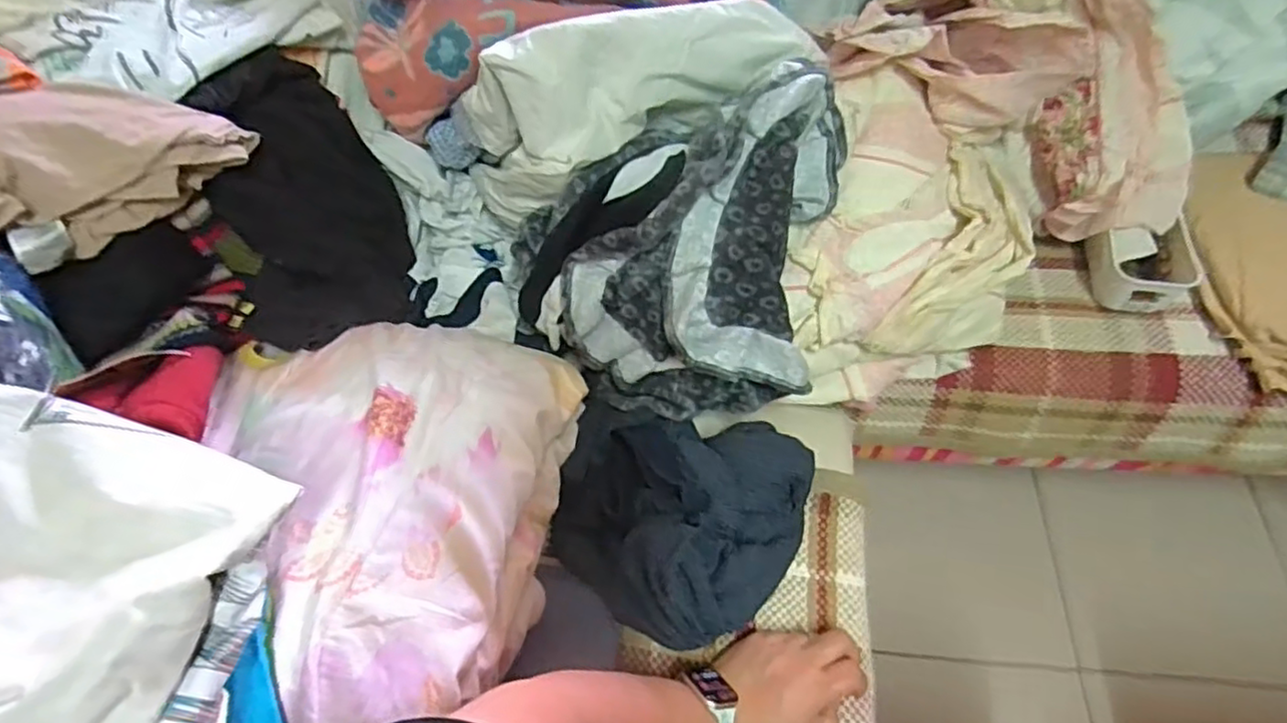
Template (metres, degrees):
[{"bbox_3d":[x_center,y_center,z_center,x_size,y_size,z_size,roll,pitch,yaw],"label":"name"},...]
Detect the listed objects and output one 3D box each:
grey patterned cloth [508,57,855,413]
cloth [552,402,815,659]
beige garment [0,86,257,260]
[{"bbox_3d":[0.030,-0.114,0.639,0.284,0.210,0.264,9,58,10],"label":"grey patterned cloth"},{"bbox_3d":[0.033,0.145,0.616,0.217,0.076,0.199,11,59,11],"label":"cloth"},{"bbox_3d":[-0.461,-0.156,0.547,0.252,0.092,0.092,-23,57,-29],"label":"beige garment"}]

